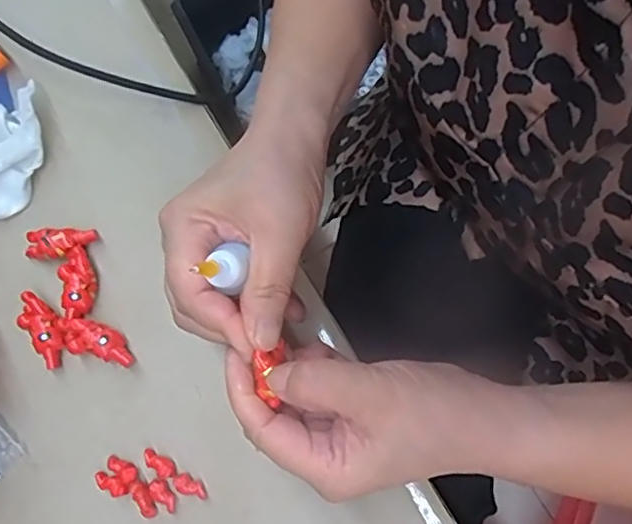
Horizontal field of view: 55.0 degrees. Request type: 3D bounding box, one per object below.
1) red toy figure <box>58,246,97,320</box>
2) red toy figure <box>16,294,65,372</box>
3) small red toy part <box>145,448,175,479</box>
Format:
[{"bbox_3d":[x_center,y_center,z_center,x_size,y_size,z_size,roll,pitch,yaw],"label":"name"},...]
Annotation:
[{"bbox_3d":[-0.130,0.011,0.333,0.019,0.014,0.036,-15,75,3],"label":"red toy figure"},{"bbox_3d":[-0.147,0.037,0.327,0.019,0.014,0.041,-34,75,-2],"label":"red toy figure"},{"bbox_3d":[-0.079,0.102,0.308,0.019,0.005,0.008,32,82,13],"label":"small red toy part"}]

